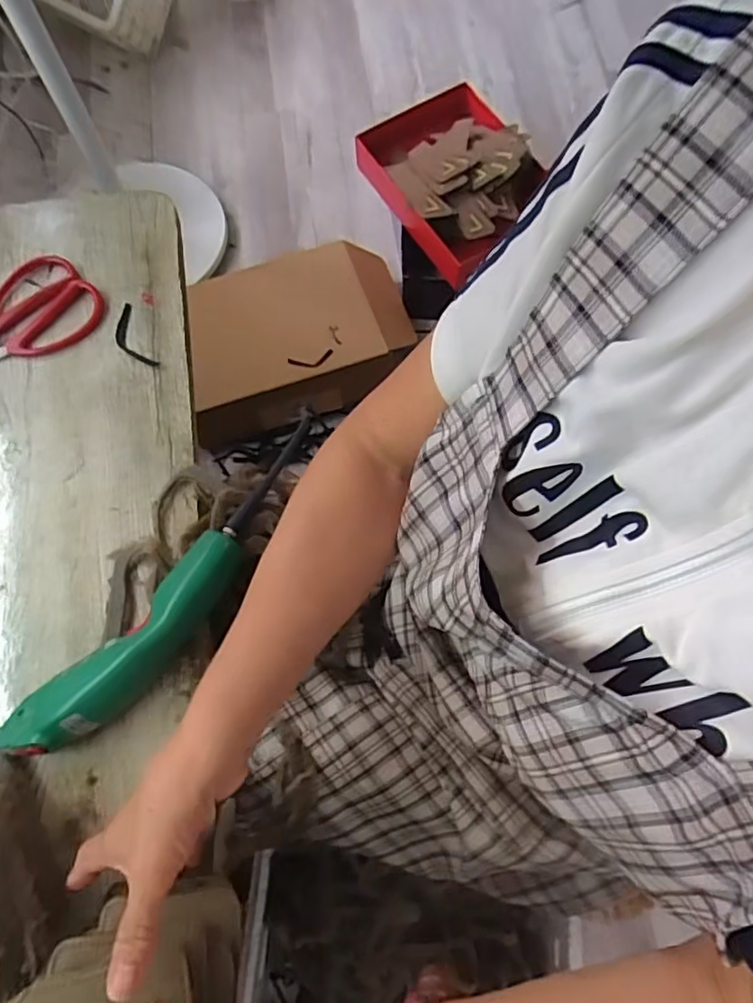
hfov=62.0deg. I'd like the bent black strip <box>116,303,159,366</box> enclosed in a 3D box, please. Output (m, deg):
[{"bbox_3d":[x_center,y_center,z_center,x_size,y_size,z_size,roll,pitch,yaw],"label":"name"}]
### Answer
[{"bbox_3d":[-0.227,-0.151,0.581,0.026,0.004,0.074,-27,72,-8],"label":"bent black strip"}]

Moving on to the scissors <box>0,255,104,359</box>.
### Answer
[{"bbox_3d":[-0.351,-0.165,0.587,0.182,0.013,0.095,-30,75,-8],"label":"scissors"}]

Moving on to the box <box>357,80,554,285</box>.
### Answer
[{"bbox_3d":[0.137,-0.563,1.072,0.235,0.105,0.324,-29,75,-8],"label":"box"}]

